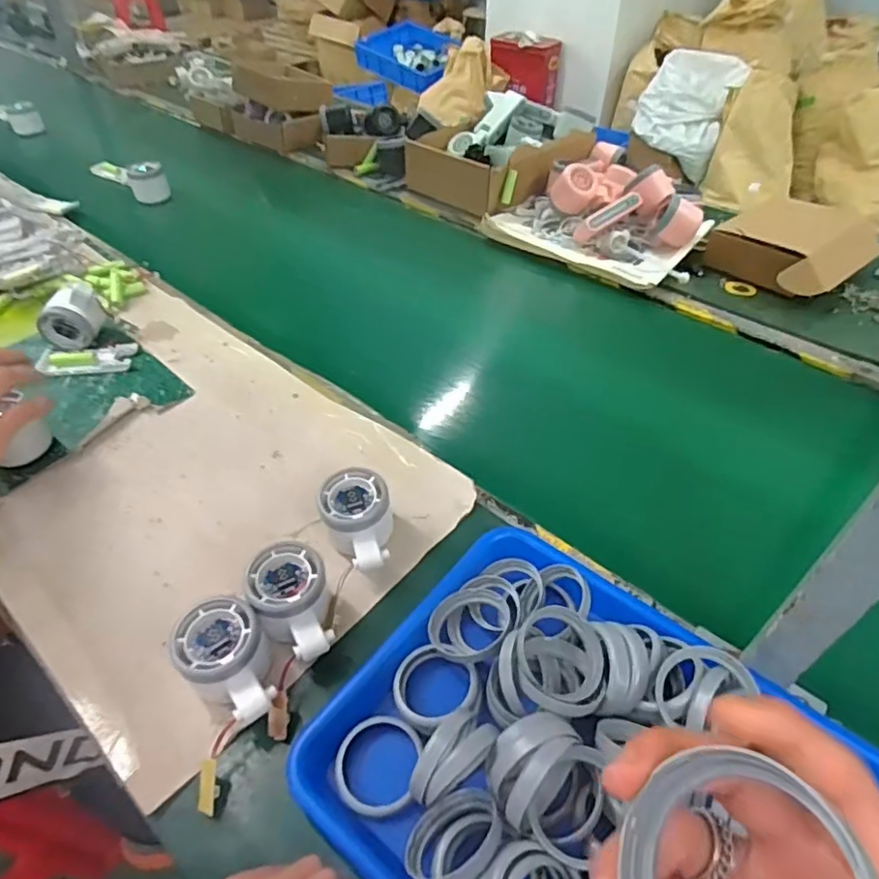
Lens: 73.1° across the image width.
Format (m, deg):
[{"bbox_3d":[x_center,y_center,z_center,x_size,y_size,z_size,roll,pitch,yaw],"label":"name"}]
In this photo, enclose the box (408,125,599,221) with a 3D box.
[{"bbox_3d":[0.096,-0.472,1.001,0.265,0.079,0.215,-33,54,-26],"label":"box"}]

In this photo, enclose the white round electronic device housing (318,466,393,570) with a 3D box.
[{"bbox_3d":[-0.067,0.066,0.478,0.056,0.041,0.081,-7,47,-5],"label":"white round electronic device housing"}]

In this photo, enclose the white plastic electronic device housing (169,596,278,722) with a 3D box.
[{"bbox_3d":[-0.142,0.153,0.405,0.056,0.051,0.080,-32,54,-25],"label":"white plastic electronic device housing"}]

